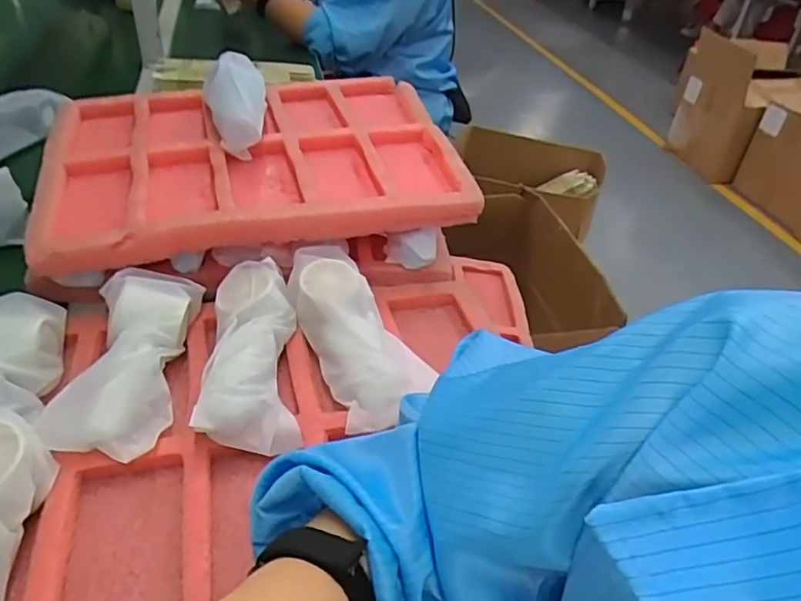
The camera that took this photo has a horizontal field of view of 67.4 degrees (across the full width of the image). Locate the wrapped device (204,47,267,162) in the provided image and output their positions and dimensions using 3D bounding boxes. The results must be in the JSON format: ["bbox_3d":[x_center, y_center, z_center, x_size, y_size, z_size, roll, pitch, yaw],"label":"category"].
[{"bbox_3d":[-0.188,-0.225,0.685,0.067,0.056,0.166,-4,39,-12],"label":"wrapped device"}]

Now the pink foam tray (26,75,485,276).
[{"bbox_3d":[-0.165,-0.169,0.682,0.428,0.042,0.328,-8,40,-16],"label":"pink foam tray"}]

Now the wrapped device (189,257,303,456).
[{"bbox_3d":[-0.124,0.039,0.506,0.074,0.051,0.169,-1,38,-8],"label":"wrapped device"}]

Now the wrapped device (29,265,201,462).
[{"bbox_3d":[-0.223,0.045,0.493,0.081,0.051,0.174,3,38,-4],"label":"wrapped device"}]

